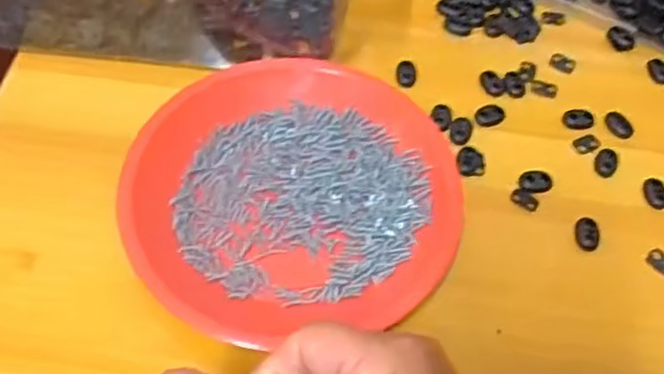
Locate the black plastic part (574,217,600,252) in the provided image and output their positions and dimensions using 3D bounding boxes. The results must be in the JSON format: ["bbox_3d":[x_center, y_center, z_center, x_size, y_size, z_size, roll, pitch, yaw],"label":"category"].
[{"bbox_3d":[0.158,0.029,0.419,0.015,0.005,0.021,-1,58,-5],"label":"black plastic part"}]

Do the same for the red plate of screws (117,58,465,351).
[{"bbox_3d":[-0.024,-0.001,0.412,0.189,0.022,0.181,2,58,-3],"label":"red plate of screws"}]

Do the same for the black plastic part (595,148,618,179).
[{"bbox_3d":[0.183,-0.017,0.450,0.015,0.004,0.025,25,59,11],"label":"black plastic part"}]

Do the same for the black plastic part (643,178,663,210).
[{"bbox_3d":[0.209,0.004,0.439,0.014,0.004,0.023,-5,59,-8],"label":"black plastic part"}]

